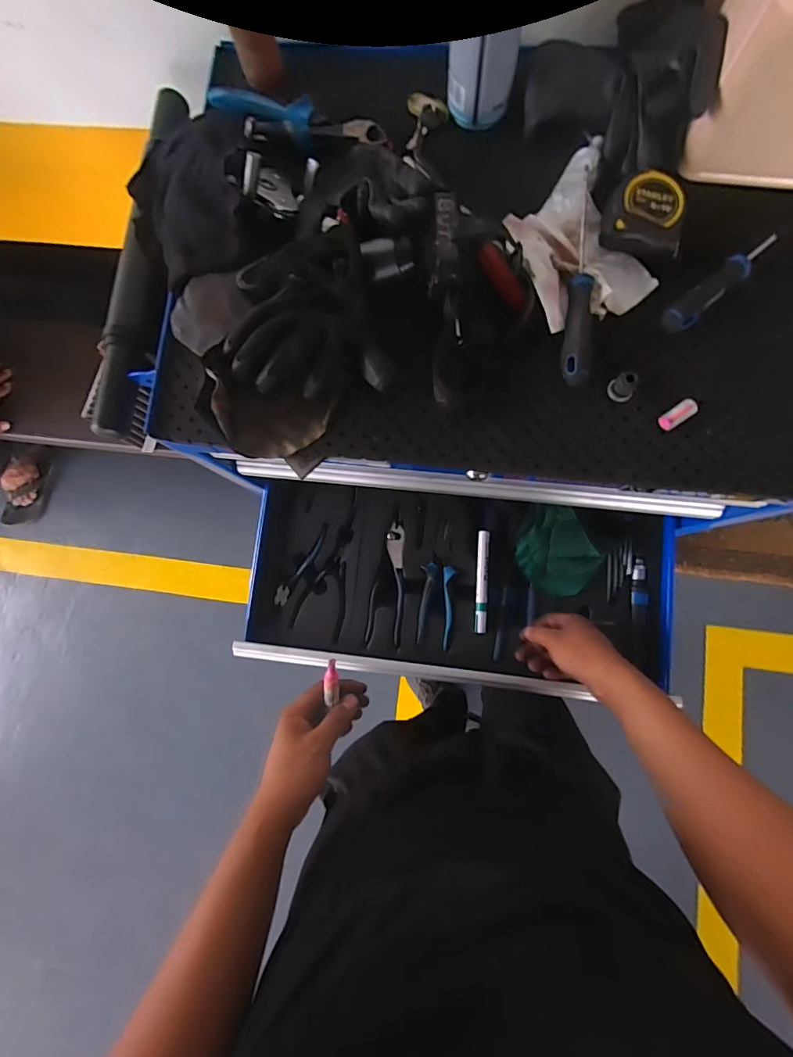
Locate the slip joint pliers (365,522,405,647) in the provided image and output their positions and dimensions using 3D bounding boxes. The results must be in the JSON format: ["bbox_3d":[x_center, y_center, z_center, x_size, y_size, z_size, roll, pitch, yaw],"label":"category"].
[{"bbox_3d":[-0.011,0.080,0.658,0.049,0.017,0.170,6,83,5],"label":"slip joint pliers"}]

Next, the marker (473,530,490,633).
[{"bbox_3d":[0.122,0.075,0.641,0.016,0.014,0.142,4,83,4],"label":"marker"}]

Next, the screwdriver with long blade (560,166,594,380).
[{"bbox_3d":[0.173,-0.231,0.425,0.025,0.022,0.187,3,83,4],"label":"screwdriver with long blade"}]

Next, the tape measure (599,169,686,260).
[{"bbox_3d":[0.229,-0.288,0.414,0.071,0.030,0.057,19,84,6],"label":"tape measure"}]

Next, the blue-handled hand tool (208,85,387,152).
[{"bbox_3d":[-0.104,-0.406,0.452,0.187,0.018,0.043,24,85,7],"label":"blue-handled hand tool"}]

